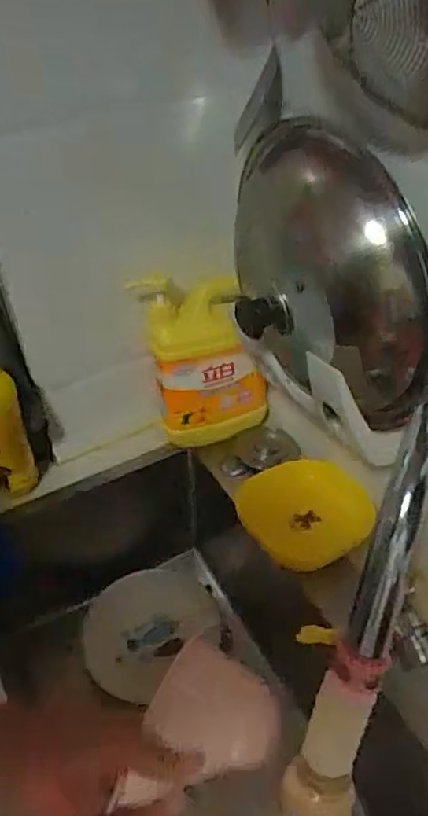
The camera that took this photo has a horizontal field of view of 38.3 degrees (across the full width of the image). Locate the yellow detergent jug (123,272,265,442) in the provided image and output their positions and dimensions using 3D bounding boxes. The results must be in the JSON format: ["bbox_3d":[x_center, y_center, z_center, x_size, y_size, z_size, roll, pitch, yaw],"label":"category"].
[{"bbox_3d":[-0.010,-0.059,0.801,0.136,0.221,0.074,-11,40,-8],"label":"yellow detergent jug"}]

